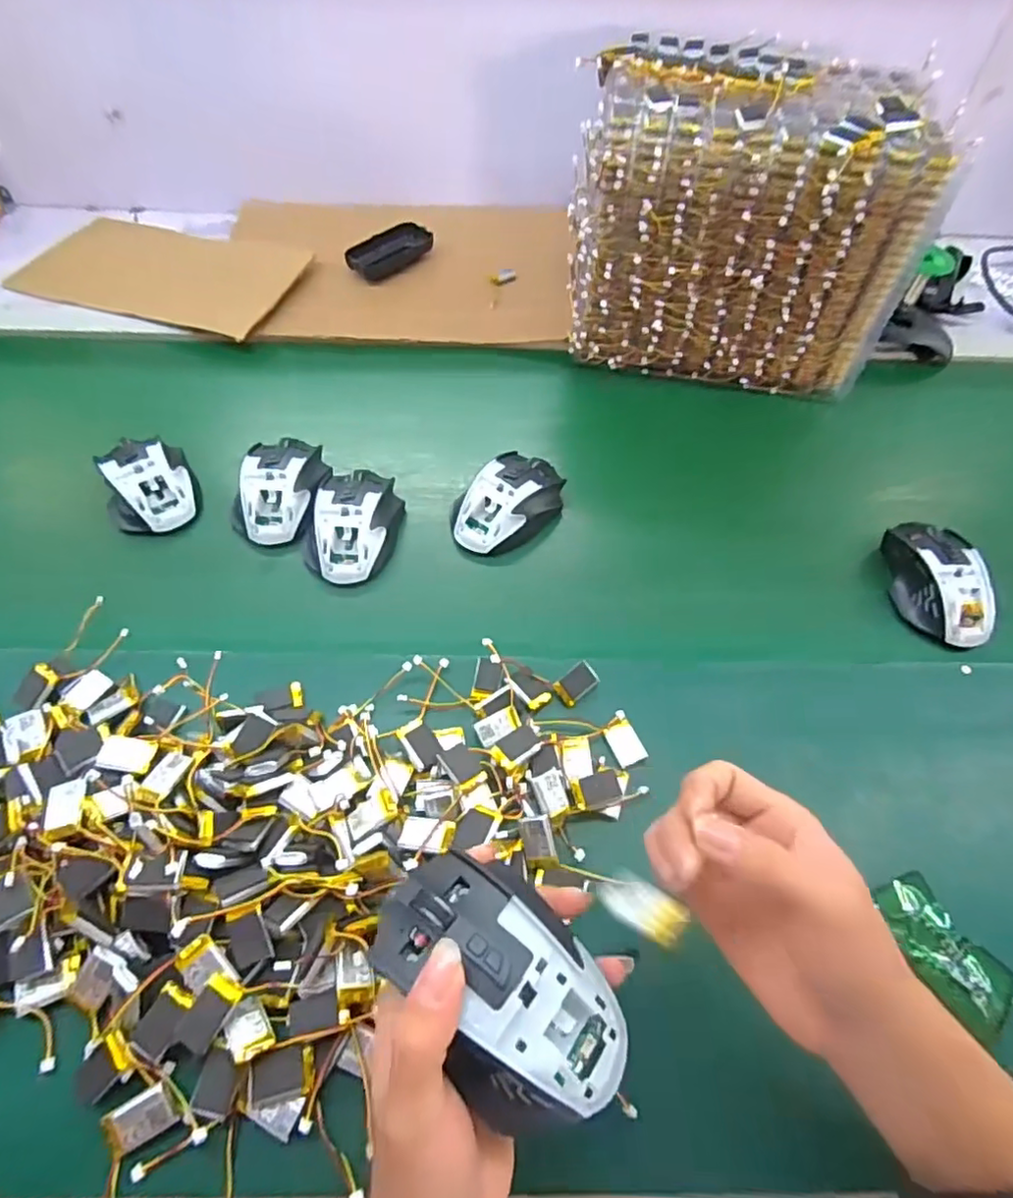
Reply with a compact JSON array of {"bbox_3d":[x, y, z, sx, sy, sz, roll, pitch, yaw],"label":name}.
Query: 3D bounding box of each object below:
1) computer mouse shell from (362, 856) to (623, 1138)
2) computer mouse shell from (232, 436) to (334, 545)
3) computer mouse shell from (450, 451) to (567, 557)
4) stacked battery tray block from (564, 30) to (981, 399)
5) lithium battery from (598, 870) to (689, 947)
[{"bbox_3d":[-0.002,0.162,0.256,0.114,0.036,0.066,39,60,21],"label":"computer mouse shell"},{"bbox_3d":[-0.200,-0.100,0.539,0.068,0.036,0.107,8,54,1],"label":"computer mouse shell"},{"bbox_3d":[0.003,-0.085,0.538,0.069,0.037,0.107,35,59,18],"label":"computer mouse shell"},{"bbox_3d":[0.220,-0.397,0.635,0.309,0.220,0.253,3,54,-3],"label":"stacked battery tray block"},{"bbox_3d":[0.057,0.130,0.260,0.018,0.004,0.040,-38,32,-27],"label":"lithium battery"}]

